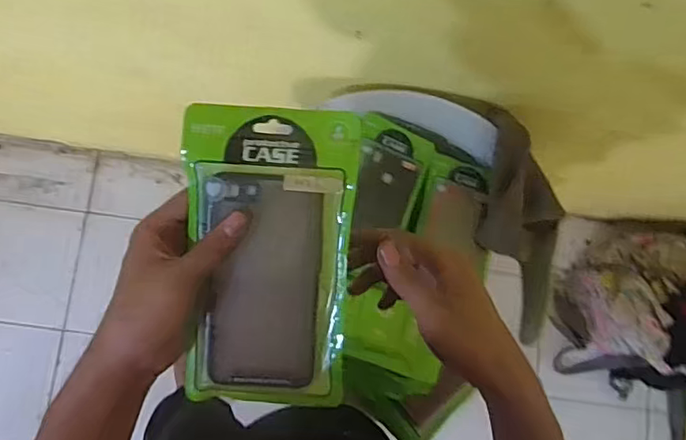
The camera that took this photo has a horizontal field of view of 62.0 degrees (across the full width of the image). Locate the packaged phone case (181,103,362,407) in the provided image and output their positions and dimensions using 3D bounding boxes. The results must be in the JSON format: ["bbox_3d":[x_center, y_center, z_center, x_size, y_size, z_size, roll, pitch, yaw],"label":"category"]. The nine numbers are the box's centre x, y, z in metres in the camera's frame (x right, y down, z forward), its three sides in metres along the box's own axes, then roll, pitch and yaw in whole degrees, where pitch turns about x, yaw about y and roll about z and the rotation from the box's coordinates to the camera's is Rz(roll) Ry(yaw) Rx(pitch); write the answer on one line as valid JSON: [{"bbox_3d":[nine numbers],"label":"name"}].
[{"bbox_3d":[-0.050,0.030,0.386,0.108,0.017,0.205,2,102,-3],"label":"packaged phone case"}]

